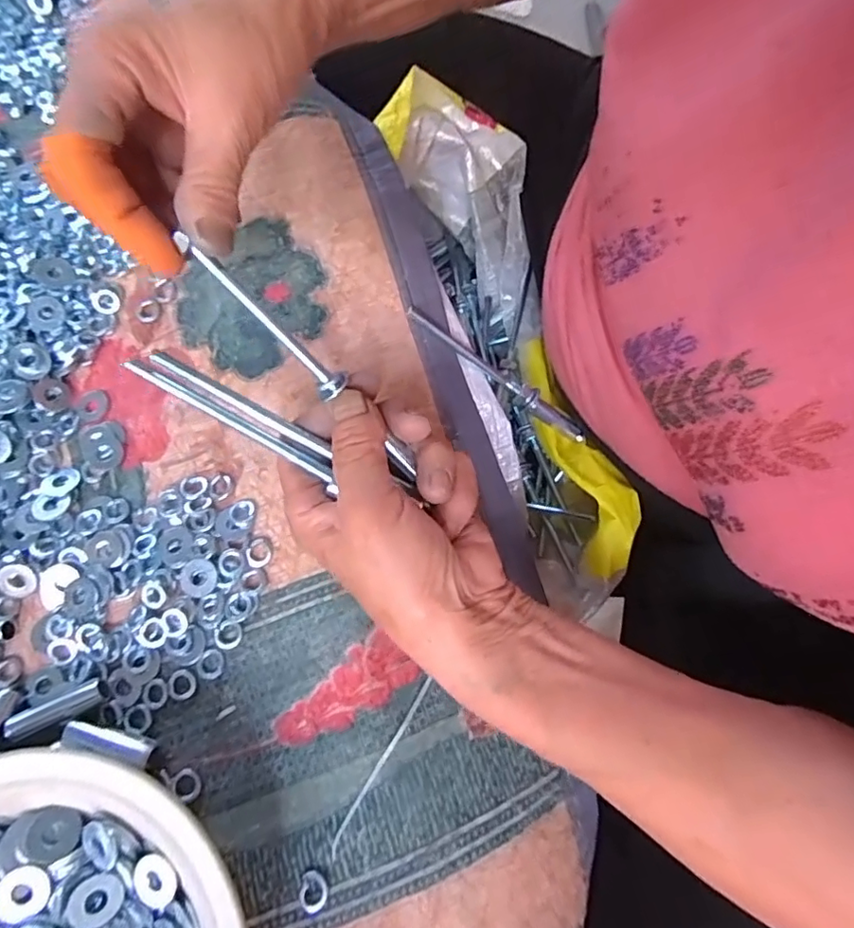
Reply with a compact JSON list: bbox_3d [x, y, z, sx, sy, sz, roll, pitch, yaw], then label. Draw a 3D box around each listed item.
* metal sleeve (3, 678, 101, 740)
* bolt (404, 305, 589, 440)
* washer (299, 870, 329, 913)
[{"bbox_3d":[-0.171,0.113,0.263,0.041,0.012,0.012,-24,74,-6],"label":"metal sleeve"},{"bbox_3d":[0.047,-0.055,0.361,0.141,0.011,0.013,33,74,-19],"label":"bolt"},{"bbox_3d":[-0.047,0.178,0.235,0.012,0.004,0.013,0,73,1],"label":"washer"}]

